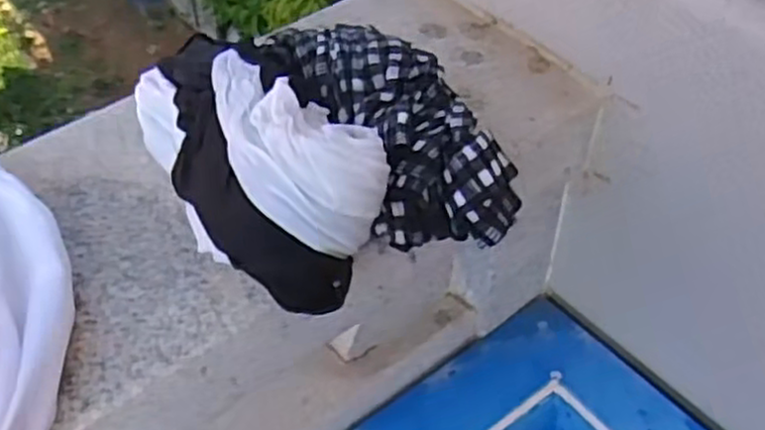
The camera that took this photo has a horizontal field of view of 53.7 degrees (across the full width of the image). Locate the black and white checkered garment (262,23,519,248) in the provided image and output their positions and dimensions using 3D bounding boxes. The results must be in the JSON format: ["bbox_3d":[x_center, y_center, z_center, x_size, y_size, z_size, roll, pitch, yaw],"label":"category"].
[{"bbox_3d":[0.004,-0.047,0.381,0.073,0.052,0.157,-22,51,-16],"label":"black and white checkered garment"}]

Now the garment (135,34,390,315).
[{"bbox_3d":[-0.061,-0.033,0.364,0.085,0.065,0.164,-24,51,-18],"label":"garment"}]

